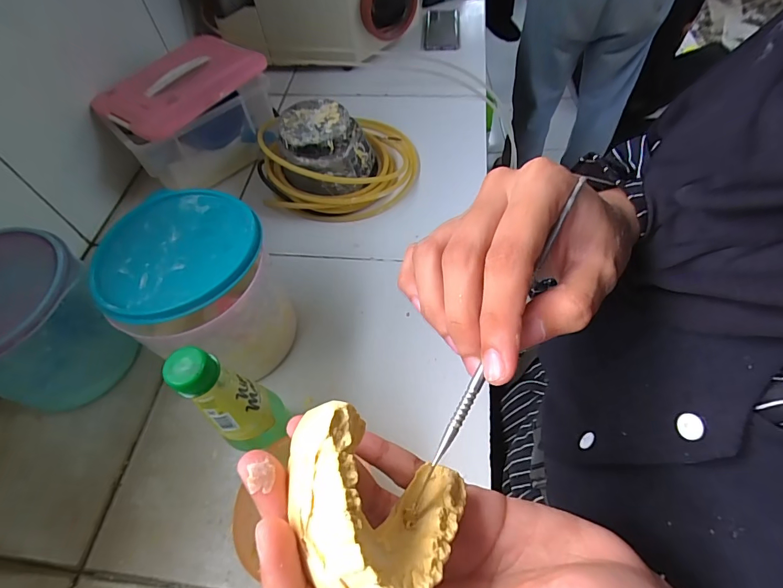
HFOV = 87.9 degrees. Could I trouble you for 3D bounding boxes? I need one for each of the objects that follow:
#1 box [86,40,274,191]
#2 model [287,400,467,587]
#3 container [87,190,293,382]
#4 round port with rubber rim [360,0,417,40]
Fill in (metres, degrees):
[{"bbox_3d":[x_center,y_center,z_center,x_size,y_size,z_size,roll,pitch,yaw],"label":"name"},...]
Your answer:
[{"bbox_3d":[-0.310,-0.292,0.663,0.246,0.127,0.154,-41,64,-20],"label":"box"},{"bbox_3d":[-0.008,0.072,0.138,0.059,0.043,0.049,18,61,15],"label":"model"},{"bbox_3d":[-0.204,0.002,0.464,0.186,0.164,0.162,26,63,19],"label":"container"},{"bbox_3d":[-0.006,-0.551,0.768,0.120,0.115,0.036,-37,62,-18],"label":"round port with rubber rim"}]

